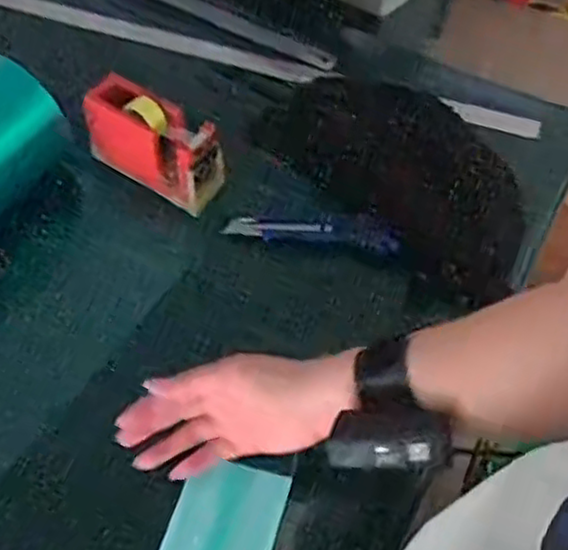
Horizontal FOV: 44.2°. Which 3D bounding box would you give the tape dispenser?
[{"bbox_3d":[-0.122,-0.128,0.669,0.135,0.073,0.056,27,59,12],"label":"tape dispenser"}]

